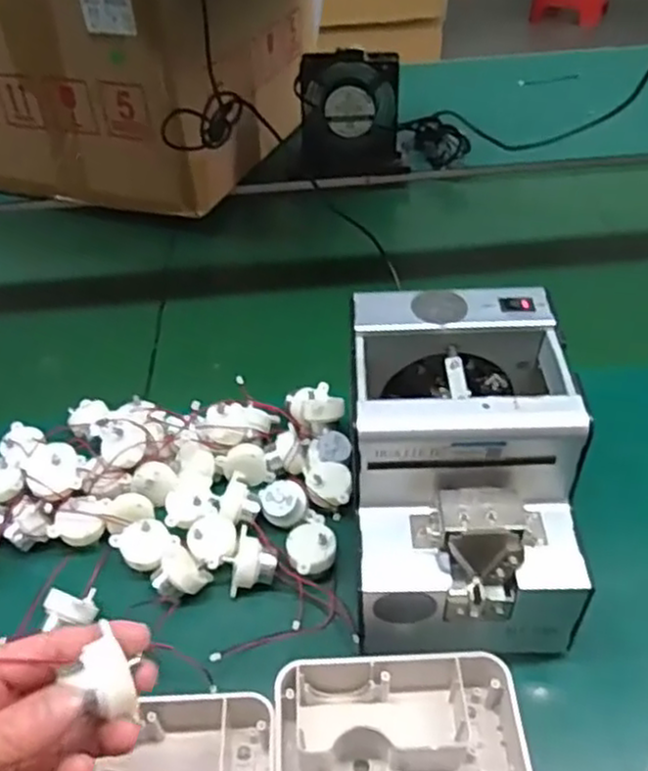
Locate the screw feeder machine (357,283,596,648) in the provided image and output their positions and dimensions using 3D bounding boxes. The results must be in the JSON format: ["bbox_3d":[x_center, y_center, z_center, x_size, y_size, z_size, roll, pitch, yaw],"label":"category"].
[{"bbox_3d":[0.082,0.055,0.444,0.129,0.152,0.178,-2,43,3],"label":"screw feeder machine"}]

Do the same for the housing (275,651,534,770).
[{"bbox_3d":[0.040,0.196,0.373,0.131,0.038,0.100,-6,43,-2],"label":"housing"}]

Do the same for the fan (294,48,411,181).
[{"bbox_3d":[0.031,-0.335,0.886,0.132,0.149,0.034,-1,30,2],"label":"fan"}]

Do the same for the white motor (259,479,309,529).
[{"bbox_3d":[-0.028,0.083,0.501,0.034,0.020,0.032,-12,70,5],"label":"white motor"}]

